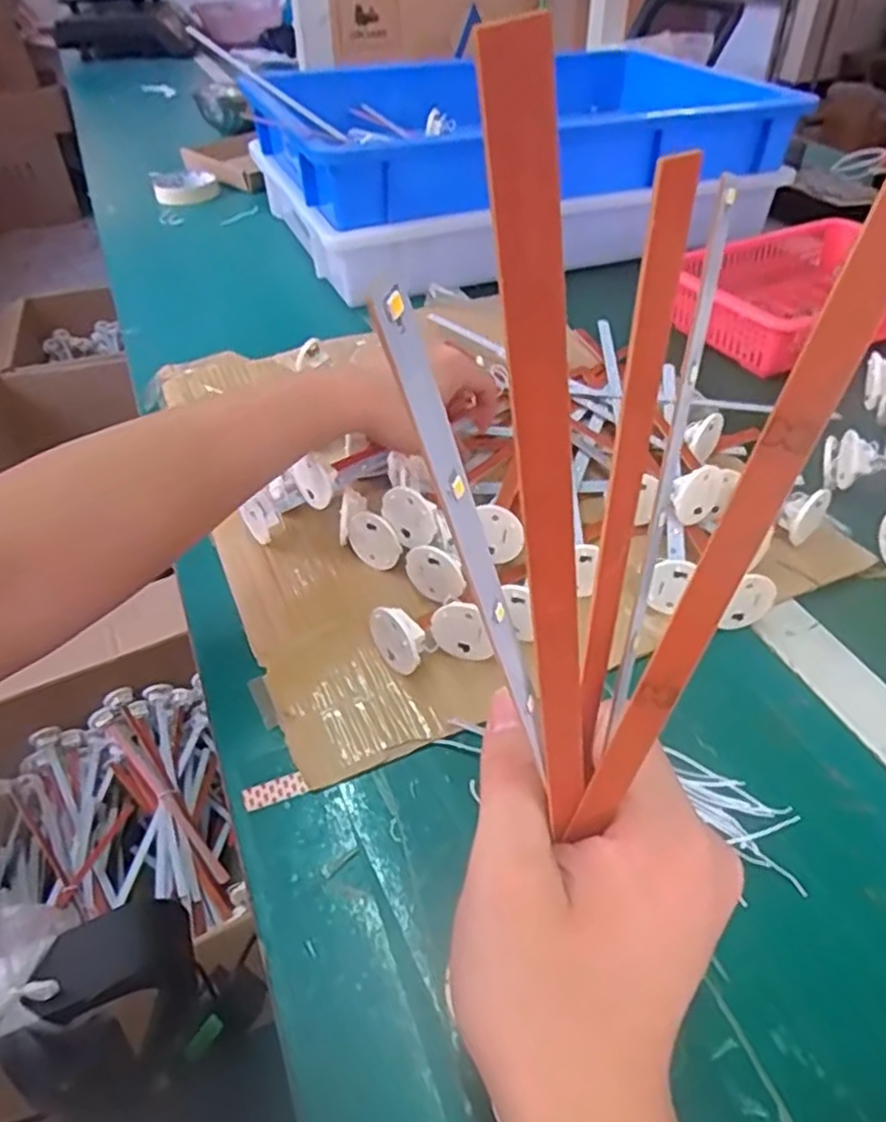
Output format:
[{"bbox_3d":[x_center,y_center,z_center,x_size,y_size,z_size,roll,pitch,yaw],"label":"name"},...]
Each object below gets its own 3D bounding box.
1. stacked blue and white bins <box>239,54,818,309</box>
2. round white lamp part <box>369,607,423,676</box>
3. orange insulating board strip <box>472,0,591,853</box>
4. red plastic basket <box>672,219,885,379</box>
[{"bbox_3d":[0.094,-0.490,0.894,0.577,0.135,0.361,-15,45,-14],"label":"stacked blue and white bins"},{"bbox_3d":[-0.022,0.045,0.405,0.018,0.038,0.035,-34,52,-30],"label":"round white lamp part"},{"bbox_3d":[0.021,0.002,0.140,0.010,0.171,0.004,-20,42,-10],"label":"orange insulating board strip"},{"bbox_3d":[0.338,-0.252,0.705,0.237,0.063,0.175,-17,45,-16],"label":"red plastic basket"}]

